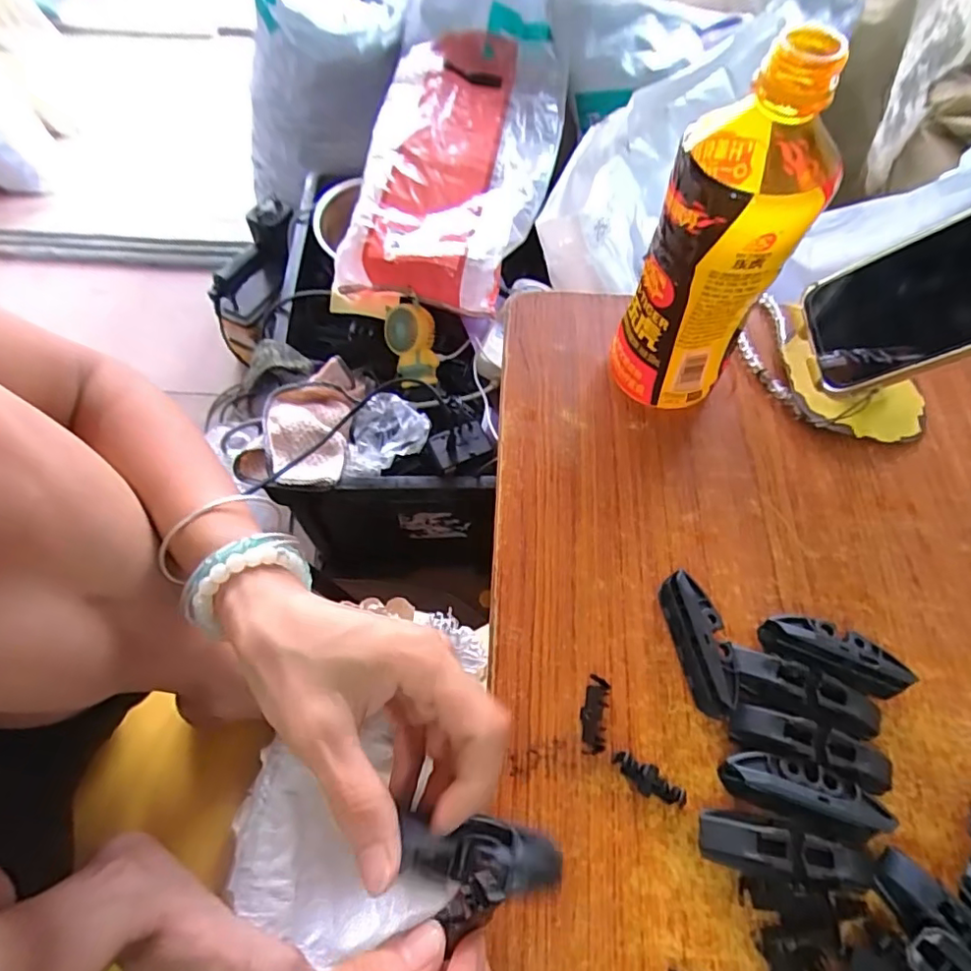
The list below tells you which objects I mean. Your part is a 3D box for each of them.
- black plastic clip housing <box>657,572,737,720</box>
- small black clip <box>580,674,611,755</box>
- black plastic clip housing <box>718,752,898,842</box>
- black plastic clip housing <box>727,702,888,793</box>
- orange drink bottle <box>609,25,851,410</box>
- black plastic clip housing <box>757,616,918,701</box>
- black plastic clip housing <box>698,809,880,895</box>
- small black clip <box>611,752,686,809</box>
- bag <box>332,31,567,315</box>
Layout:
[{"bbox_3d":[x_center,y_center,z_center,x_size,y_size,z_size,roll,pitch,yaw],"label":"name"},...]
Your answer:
[{"bbox_3d":[0.110,0.079,0.291,0.022,0.021,0.070,-9,62,-6],"label":"black plastic clip housing"},{"bbox_3d":[0.053,0.112,0.279,0.012,0.008,0.035,10,62,4],"label":"small black clip"},{"bbox_3d":[0.144,0.138,0.260,0.069,0.023,0.023,18,62,8],"label":"black plastic clip housing"},{"bbox_3d":[0.151,0.123,0.270,0.073,0.020,0.019,21,63,10],"label":"black plastic clip housing"},{"bbox_3d":[0.121,-0.124,0.304,0.064,0.188,0.076,20,63,9],"label":"orange drink bottle"},{"bbox_3d":[0.176,0.084,0.290,0.071,0.023,0.020,23,63,11],"label":"black plastic clip housing"},{"bbox_3d":[0.130,0.159,0.249,0.072,0.021,0.021,10,62,4],"label":"black plastic clip housing"},{"bbox_3d":[0.076,0.137,0.267,0.036,0.008,0.013,24,64,11],"label":"small black clip"},{"bbox_3d":[-0.042,-0.466,0.803,0.270,0.123,0.482,11,63,5],"label":"bag"}]

